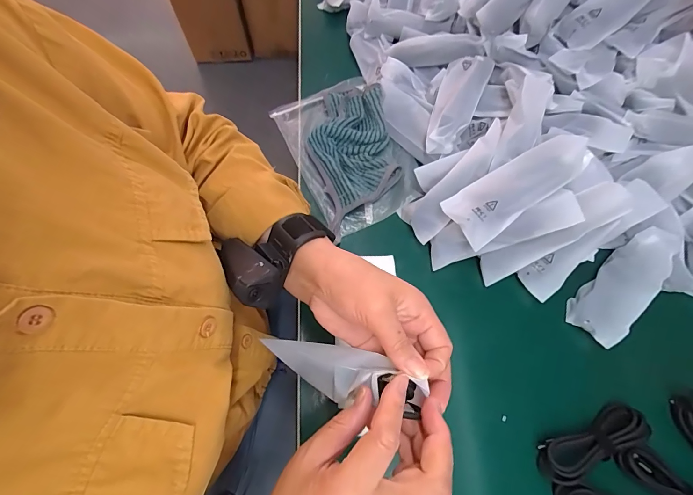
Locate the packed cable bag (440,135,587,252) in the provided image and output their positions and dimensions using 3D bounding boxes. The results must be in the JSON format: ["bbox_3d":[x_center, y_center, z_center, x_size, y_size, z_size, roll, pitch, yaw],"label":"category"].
[{"bbox_3d":[0.182,-0.066,0.371,0.154,0.019,0.059,-34,73,1],"label":"packed cable bag"}]

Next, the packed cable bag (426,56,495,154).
[{"bbox_3d":[0.137,-0.181,0.438,0.051,0.036,0.139,22,82,6],"label":"packed cable bag"}]

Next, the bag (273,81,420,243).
[{"bbox_3d":[-0.001,-0.127,0.451,0.141,0.035,0.206,-22,72,-11],"label":"bag"}]

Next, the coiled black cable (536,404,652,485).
[{"bbox_3d":[0.237,0.187,0.338,0.112,0.025,0.034,-20,71,-10],"label":"coiled black cable"}]

